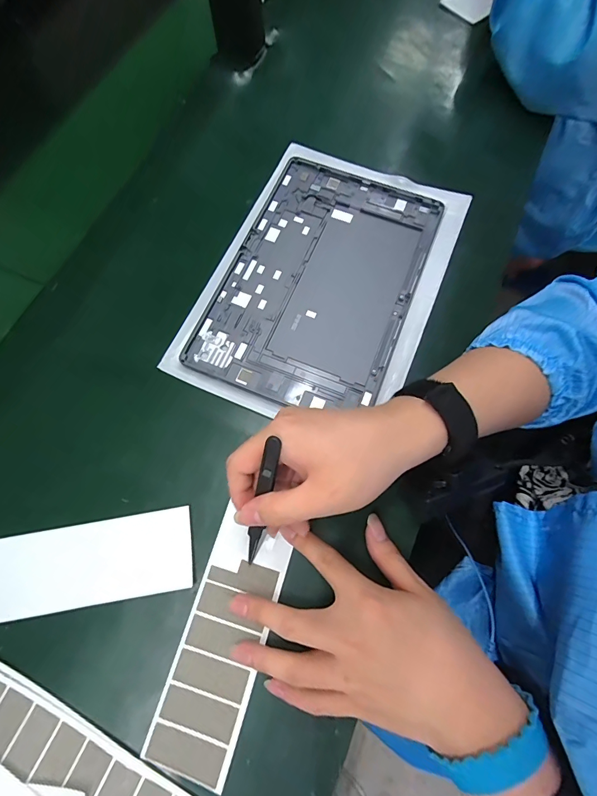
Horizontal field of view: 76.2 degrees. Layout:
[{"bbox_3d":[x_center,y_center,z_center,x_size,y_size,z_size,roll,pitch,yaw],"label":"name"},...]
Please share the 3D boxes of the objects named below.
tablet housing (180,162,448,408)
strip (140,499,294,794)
[{"bbox_3d":[0.022,-0.113,0.356,0.165,0.006,0.252,21,73,7],"label":"tablet housing"},{"bbox_3d":[-0.052,0.168,0.266,0.058,0.005,0.154,15,71,5],"label":"strip"}]

